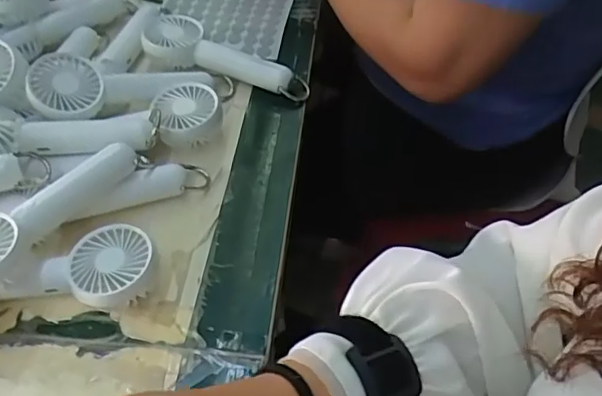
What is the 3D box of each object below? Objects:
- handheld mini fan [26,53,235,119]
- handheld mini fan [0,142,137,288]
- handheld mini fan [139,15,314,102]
[{"bbox_3d":[-0.134,-0.093,0.463,0.164,0.026,0.051,-7,51,-23],"label":"handheld mini fan"},{"bbox_3d":[-0.174,0.006,0.369,0.051,0.028,0.147,29,58,24],"label":"handheld mini fan"},{"bbox_3d":[-0.065,-0.134,0.514,0.152,0.034,0.052,13,54,12],"label":"handheld mini fan"}]

